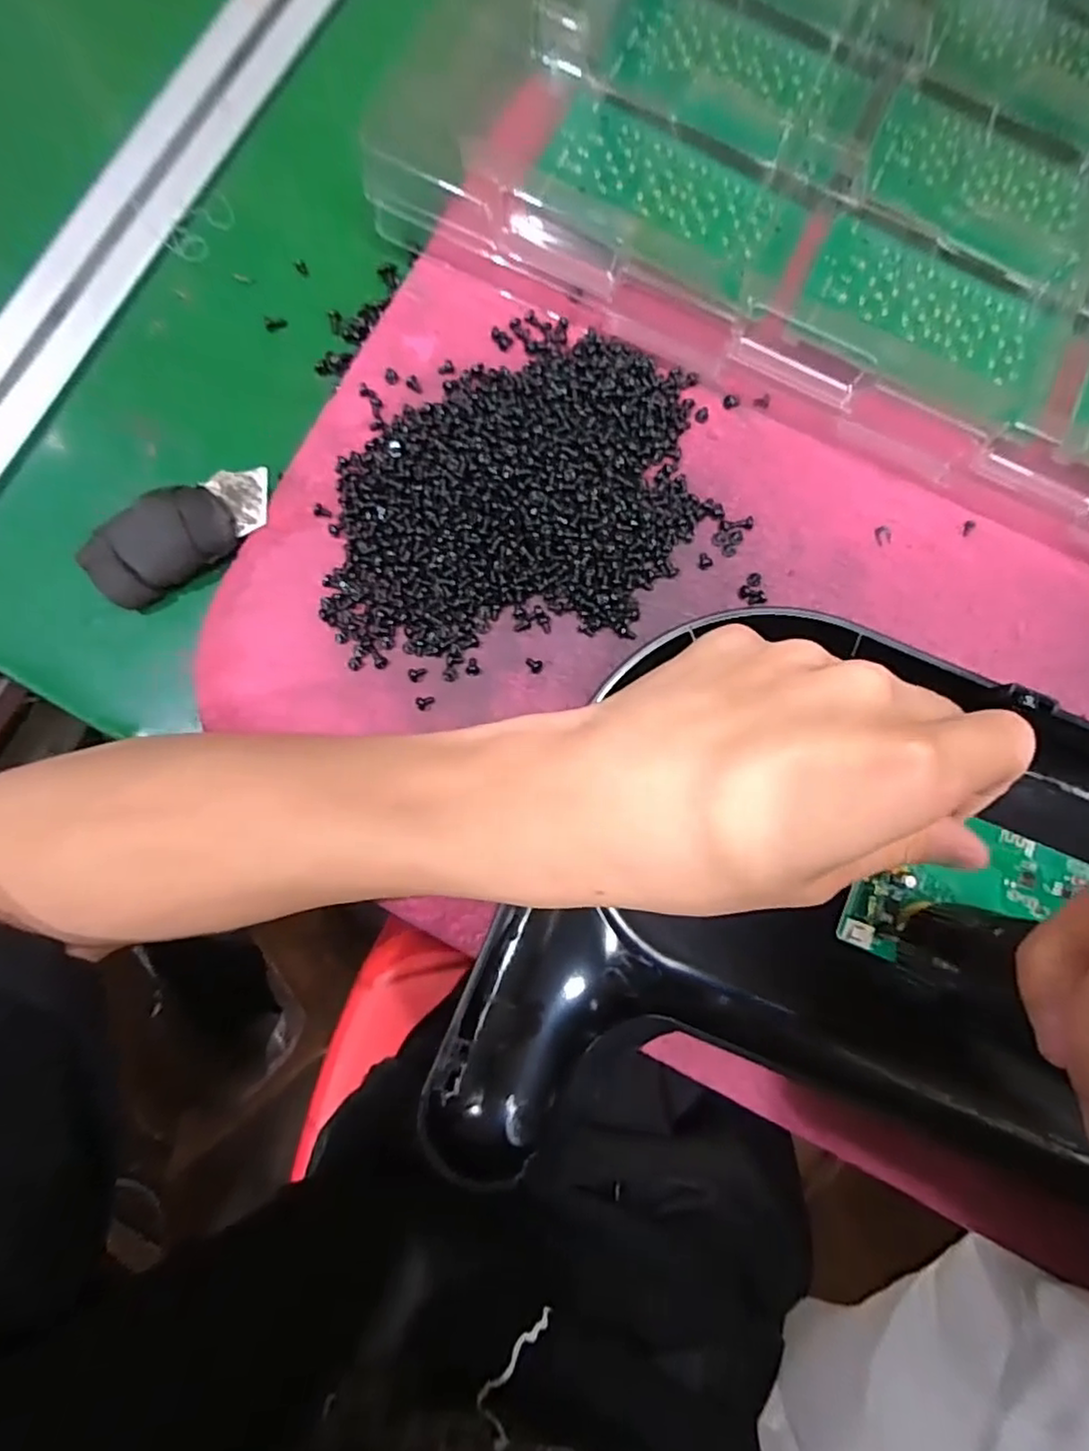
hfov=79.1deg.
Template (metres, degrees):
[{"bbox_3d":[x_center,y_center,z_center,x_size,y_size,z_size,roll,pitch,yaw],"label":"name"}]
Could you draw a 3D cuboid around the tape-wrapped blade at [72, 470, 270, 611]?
[{"bbox_3d":[-0.137,-0.073,0.251,0.071,0.015,0.029,-30,85,-4],"label":"tape-wrapped blade"}]

